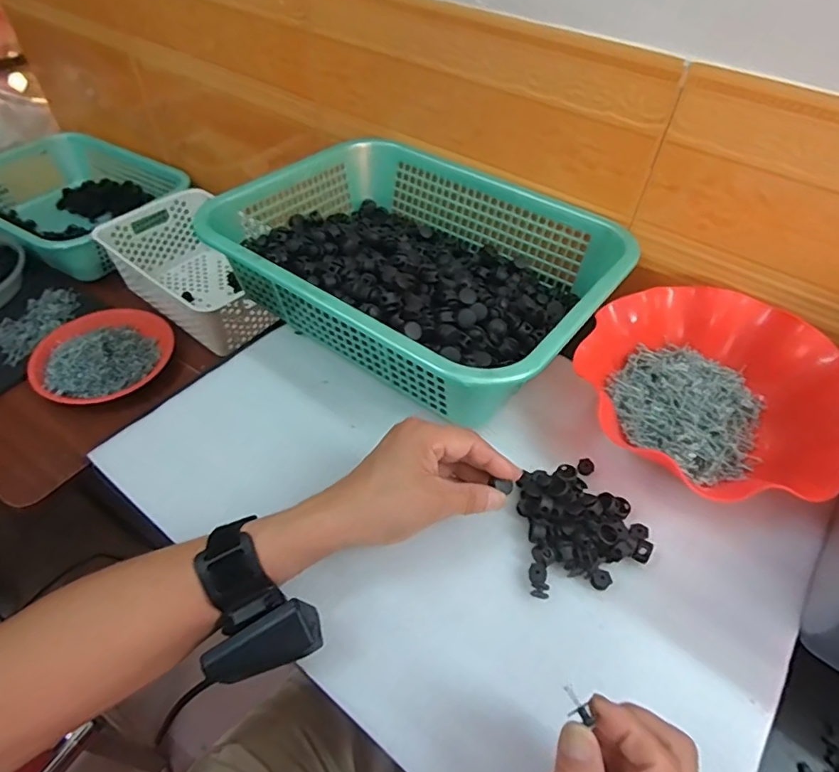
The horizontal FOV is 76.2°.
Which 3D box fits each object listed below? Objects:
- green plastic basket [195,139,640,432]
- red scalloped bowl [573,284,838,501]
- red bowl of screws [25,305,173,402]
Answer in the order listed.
[{"bbox_3d":[-0.003,-0.137,0.568,0.386,0.094,0.290,31,56,23],"label":"green plastic basket"},{"bbox_3d":[0.259,-0.001,0.480,0.222,0.063,0.190,28,54,20],"label":"red scalloped bowl"},{"bbox_3d":[-0.481,-0.060,0.804,0.194,0.049,0.188,0,50,-2],"label":"red bowl of screws"}]

